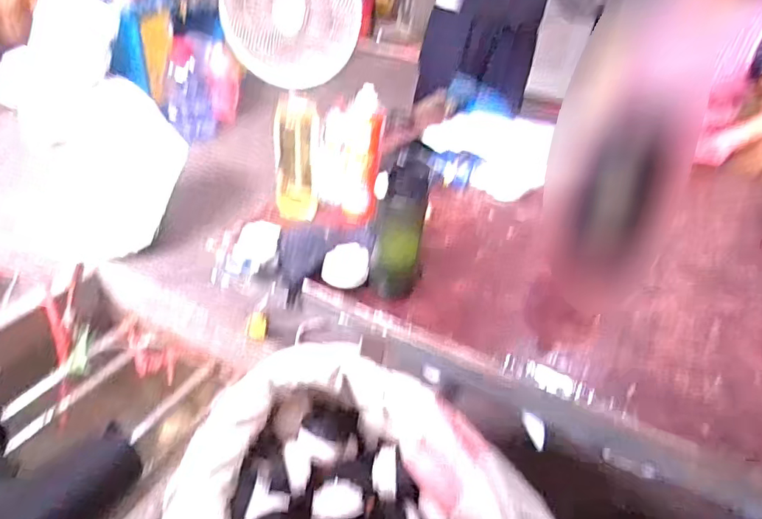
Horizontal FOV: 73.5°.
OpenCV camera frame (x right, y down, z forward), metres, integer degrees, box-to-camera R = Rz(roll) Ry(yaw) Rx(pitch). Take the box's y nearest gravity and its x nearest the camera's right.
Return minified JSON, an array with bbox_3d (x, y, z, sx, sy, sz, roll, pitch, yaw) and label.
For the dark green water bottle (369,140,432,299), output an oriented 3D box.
[{"bbox_3d":[0.030,-0.050,0.735,0.071,0.228,0.077,10,41,3],"label":"dark green water bottle"}]

